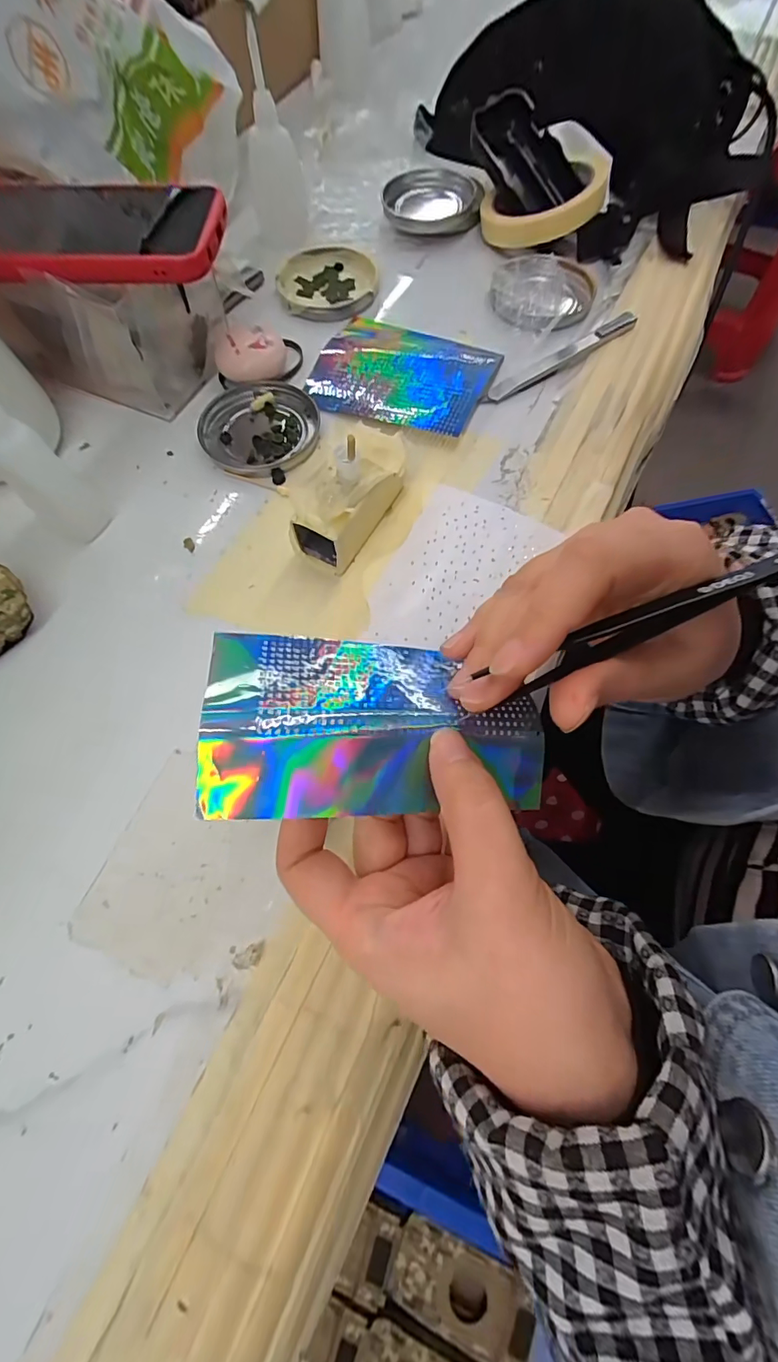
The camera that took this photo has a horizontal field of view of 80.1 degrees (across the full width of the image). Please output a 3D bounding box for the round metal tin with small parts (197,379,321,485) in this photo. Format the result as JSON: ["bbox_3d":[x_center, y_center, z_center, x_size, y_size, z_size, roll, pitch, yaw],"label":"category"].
[{"bbox_3d":[-0.088,-0.171,0.313,0.076,0.008,0.079,0,68,1],"label":"round metal tin with small parts"}]

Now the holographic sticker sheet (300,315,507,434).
[{"bbox_3d":[0.009,-0.223,0.328,0.126,0.013,0.100,22,70,10],"label":"holographic sticker sheet"}]

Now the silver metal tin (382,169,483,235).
[{"bbox_3d":[0.037,-0.416,0.403,0.083,0.016,0.085,0,68,1],"label":"silver metal tin"}]

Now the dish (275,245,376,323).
[{"bbox_3d":[-0.049,-0.323,0.375,0.076,0.015,0.084,11,69,5],"label":"dish"}]

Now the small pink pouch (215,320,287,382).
[{"bbox_3d":[-0.097,-0.229,0.326,0.047,0.023,0.038,-17,69,-6],"label":"small pink pouch"}]

